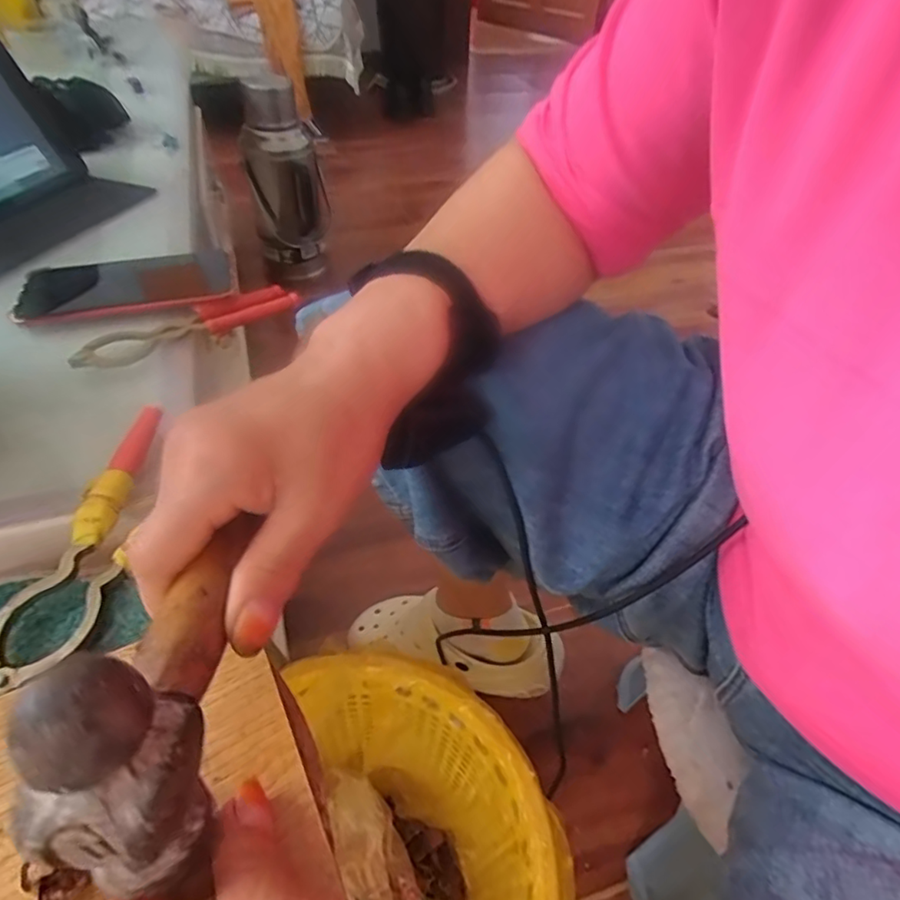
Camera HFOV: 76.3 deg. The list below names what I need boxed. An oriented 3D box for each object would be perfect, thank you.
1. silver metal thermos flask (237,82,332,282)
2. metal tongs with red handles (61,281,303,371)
[{"bbox_3d":[-0.379,-0.610,1.341,0.173,0.393,0.162,-7,47,-10],"label":"silver metal thermos flask"},{"bbox_3d":[-0.195,-0.096,0.431,0.165,0.021,0.035,-35,56,-29],"label":"metal tongs with red handles"}]

